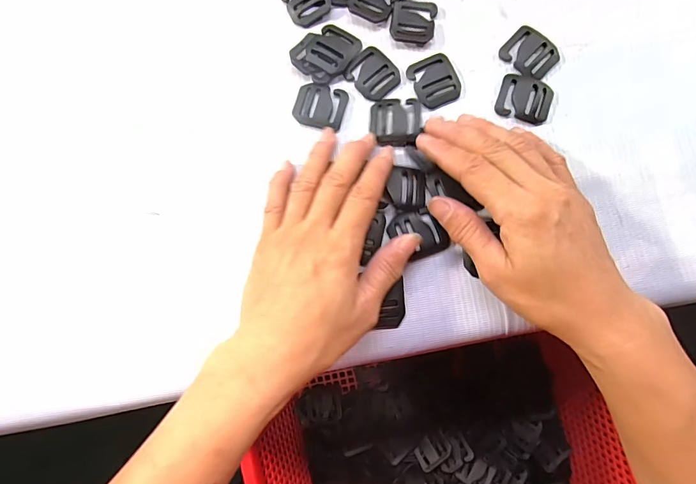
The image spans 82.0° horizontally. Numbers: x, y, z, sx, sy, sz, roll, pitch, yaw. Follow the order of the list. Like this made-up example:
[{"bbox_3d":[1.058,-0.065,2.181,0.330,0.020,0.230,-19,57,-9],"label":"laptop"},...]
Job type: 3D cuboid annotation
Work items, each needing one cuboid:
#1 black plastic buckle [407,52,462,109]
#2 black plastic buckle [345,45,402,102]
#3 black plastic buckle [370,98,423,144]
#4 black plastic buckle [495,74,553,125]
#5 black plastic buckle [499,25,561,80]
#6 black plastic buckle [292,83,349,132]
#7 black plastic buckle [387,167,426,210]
[{"bbox_3d":[0.060,-0.111,0.275,0.031,0.005,0.034,-26,81,-2],"label":"black plastic buckle"},{"bbox_3d":[0.018,-0.117,0.277,0.031,0.004,0.034,-40,81,-4],"label":"black plastic buckle"},{"bbox_3d":[0.033,-0.083,0.271,0.034,0.005,0.030,-7,81,2],"label":"black plastic buckle"},{"bbox_3d":[0.119,-0.097,0.270,0.035,0.004,0.031,18,82,5],"label":"black plastic buckle"},{"bbox_3d":[0.126,-0.131,0.275,0.031,0.004,0.035,-45,82,-5],"label":"black plastic buckle"},{"bbox_3d":[-0.019,-0.093,0.274,0.035,0.004,0.030,13,82,5],"label":"black plastic buckle"},{"bbox_3d":[0.039,-0.035,0.262,0.024,0.005,0.027,2,81,3],"label":"black plastic buckle"}]

